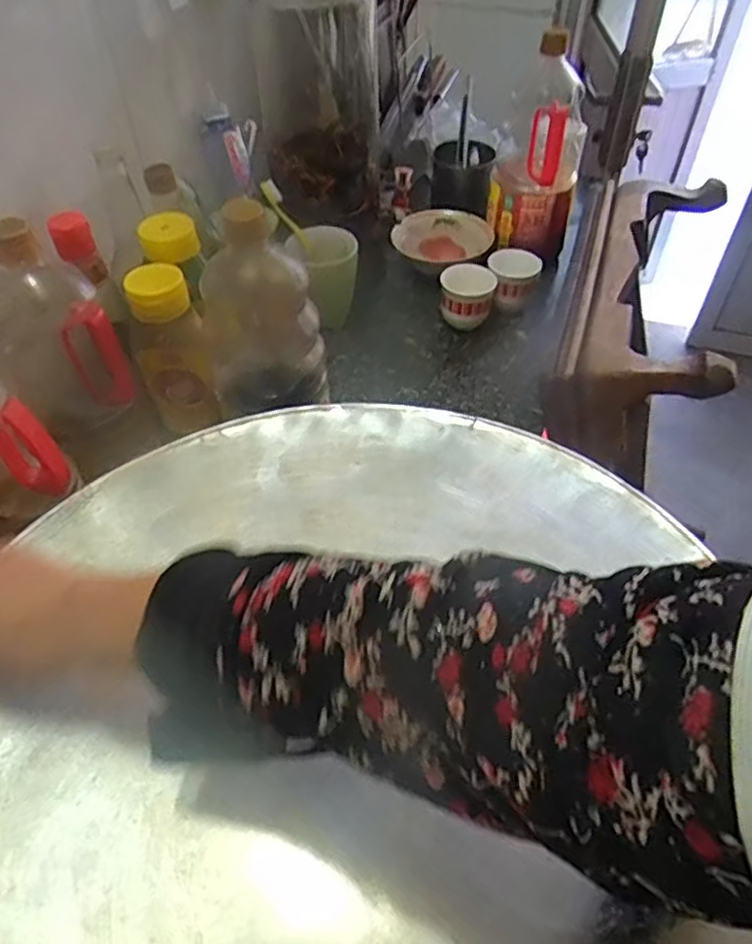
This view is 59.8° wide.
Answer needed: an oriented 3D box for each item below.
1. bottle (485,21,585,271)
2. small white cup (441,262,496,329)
[{"bbox_3d":[0.235,-0.461,0.927,0.122,0.252,0.140,11,49,10],"label":"bottle"},{"bbox_3d":[0.124,-0.238,0.887,0.072,0.072,0.065,11,49,10],"label":"small white cup"}]

